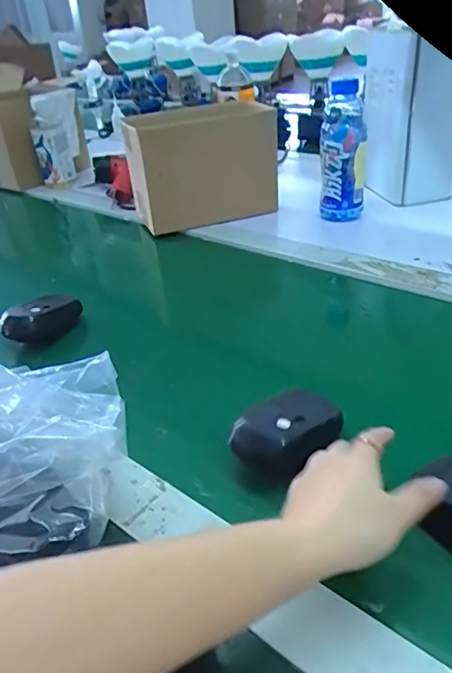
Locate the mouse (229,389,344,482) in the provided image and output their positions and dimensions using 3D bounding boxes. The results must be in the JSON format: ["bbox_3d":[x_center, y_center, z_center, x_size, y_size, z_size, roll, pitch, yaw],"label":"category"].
[{"bbox_3d":[0.050,0.071,0.416,0.052,0.031,0.086,22,42,37],"label":"mouse"}]

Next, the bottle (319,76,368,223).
[{"bbox_3d":[0.184,-0.285,0.821,0.068,0.205,0.059,0,33,10],"label":"bottle"}]

